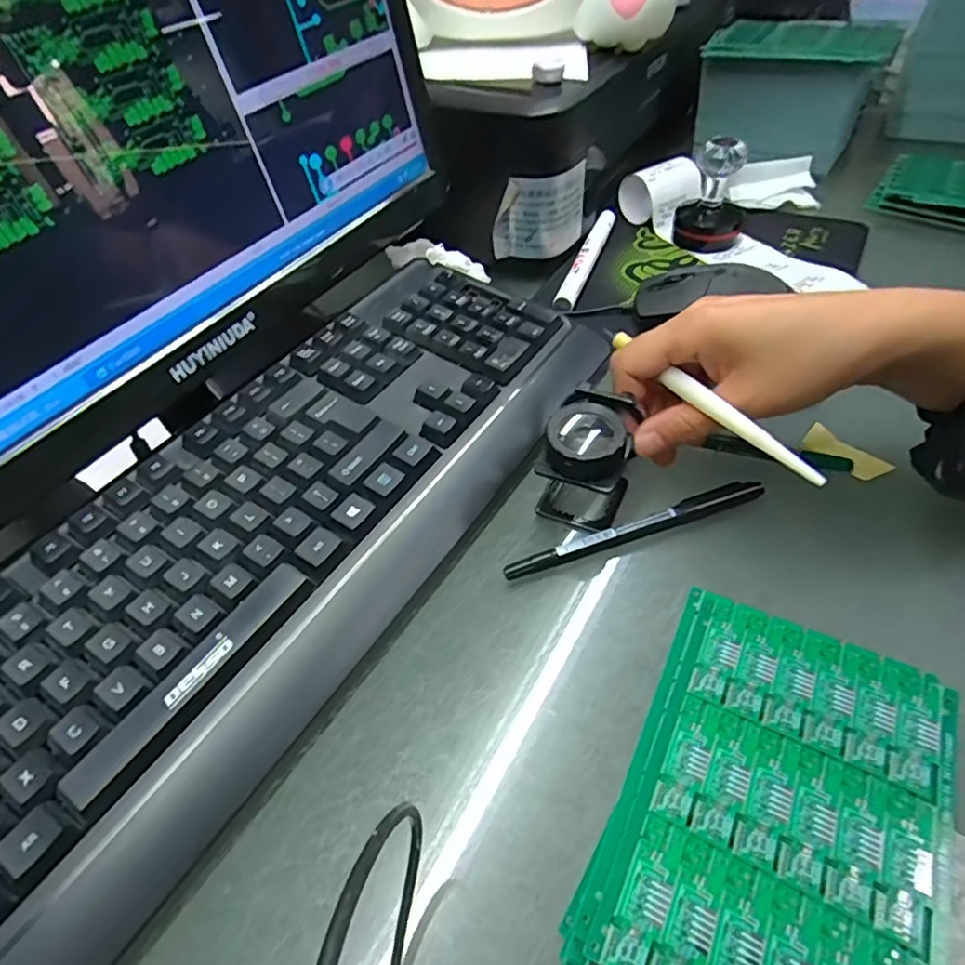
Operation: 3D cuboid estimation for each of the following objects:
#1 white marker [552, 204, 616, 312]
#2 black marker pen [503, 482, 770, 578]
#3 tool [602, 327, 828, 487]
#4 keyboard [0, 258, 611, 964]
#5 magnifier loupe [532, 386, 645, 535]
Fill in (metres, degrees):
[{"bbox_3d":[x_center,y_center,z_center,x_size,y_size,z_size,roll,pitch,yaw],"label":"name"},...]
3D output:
[{"bbox_3d":[0.085,-0.182,0.479,0.017,0.012,0.145,13,51,16],"label":"white marker"},{"bbox_3d":[0.078,0.024,0.304,0.138,0.015,0.012,-18,49,-11],"label":"black marker pen"},{"bbox_3d":[0.103,-0.041,0.283,0.006,0.007,0.142,-23,46,-16],"label":"tool"},{"bbox_3d":[-0.099,0.015,0.303,0.160,0.032,0.433,26,56,22],"label":"keyboard"},{"bbox_3d":[0.055,-0.010,0.309,0.040,0.059,0.056,19,53,17],"label":"magnifier loupe"}]

